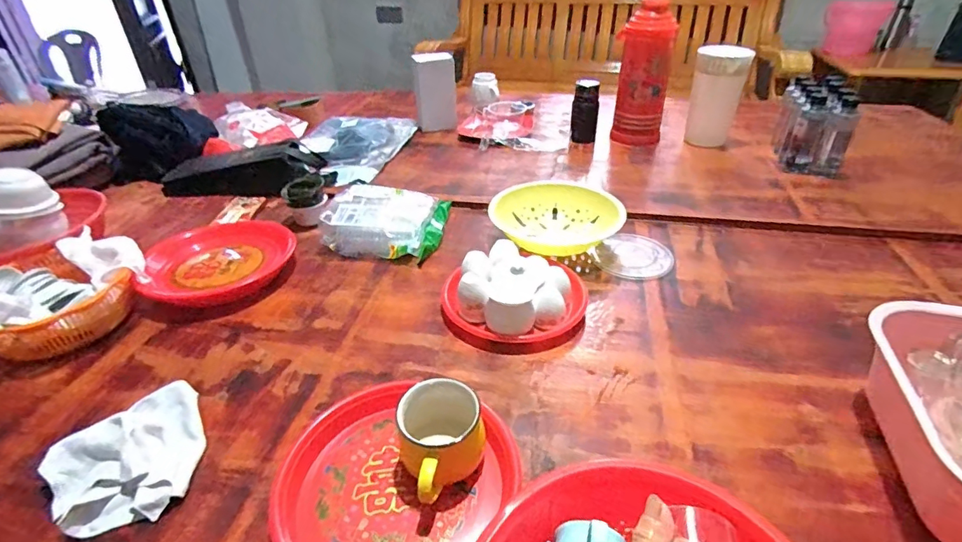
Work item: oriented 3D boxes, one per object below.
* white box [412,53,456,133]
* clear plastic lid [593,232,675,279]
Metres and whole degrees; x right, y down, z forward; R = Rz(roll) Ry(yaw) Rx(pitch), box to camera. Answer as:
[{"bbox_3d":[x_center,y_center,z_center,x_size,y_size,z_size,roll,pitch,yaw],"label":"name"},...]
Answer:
[{"bbox_3d":[-0.132,-0.527,1.433,0.122,0.215,0.060,-13,30,-14],"label":"white box"},{"bbox_3d":[0.284,-0.029,0.888,0.141,0.008,0.128,-27,42,-30],"label":"clear plastic lid"}]

